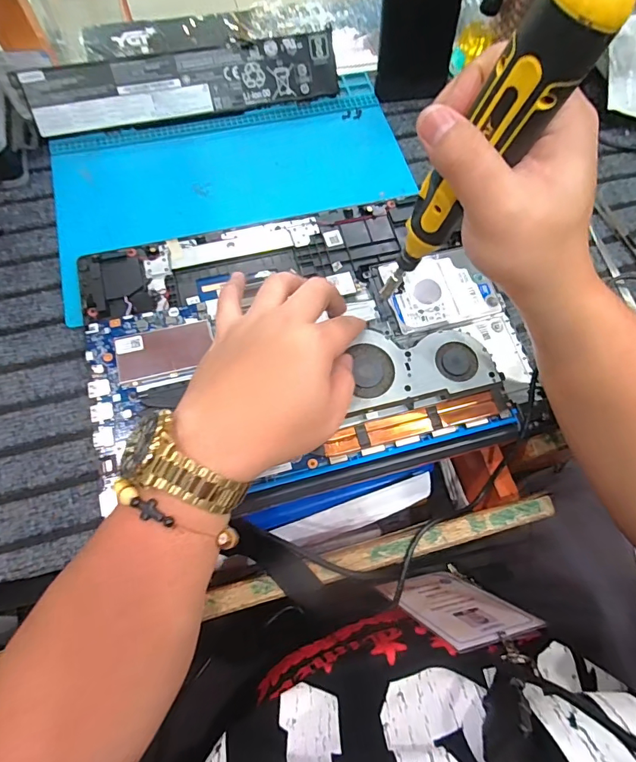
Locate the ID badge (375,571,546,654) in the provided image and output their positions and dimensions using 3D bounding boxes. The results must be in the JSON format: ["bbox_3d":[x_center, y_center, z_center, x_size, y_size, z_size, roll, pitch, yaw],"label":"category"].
[{"bbox_3d":[0.124,0.207,0.406,0.092,0.128,0.004,-1,87,-21],"label":"ID badge"}]

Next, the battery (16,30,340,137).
[{"bbox_3d":[-0.128,-0.298,0.439,0.300,0.009,0.056,-13,116,-7],"label":"battery"}]

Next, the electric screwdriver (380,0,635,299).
[{"bbox_3d":[0.082,-0.114,0.246,0.028,0.199,0.028,6,67,-14],"label":"electric screwdriver"}]

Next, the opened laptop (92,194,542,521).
[{"bbox_3d":[-0.012,-0.035,0.366,0.343,0.020,0.245,-14,71,-8],"label":"opened laptop"}]

